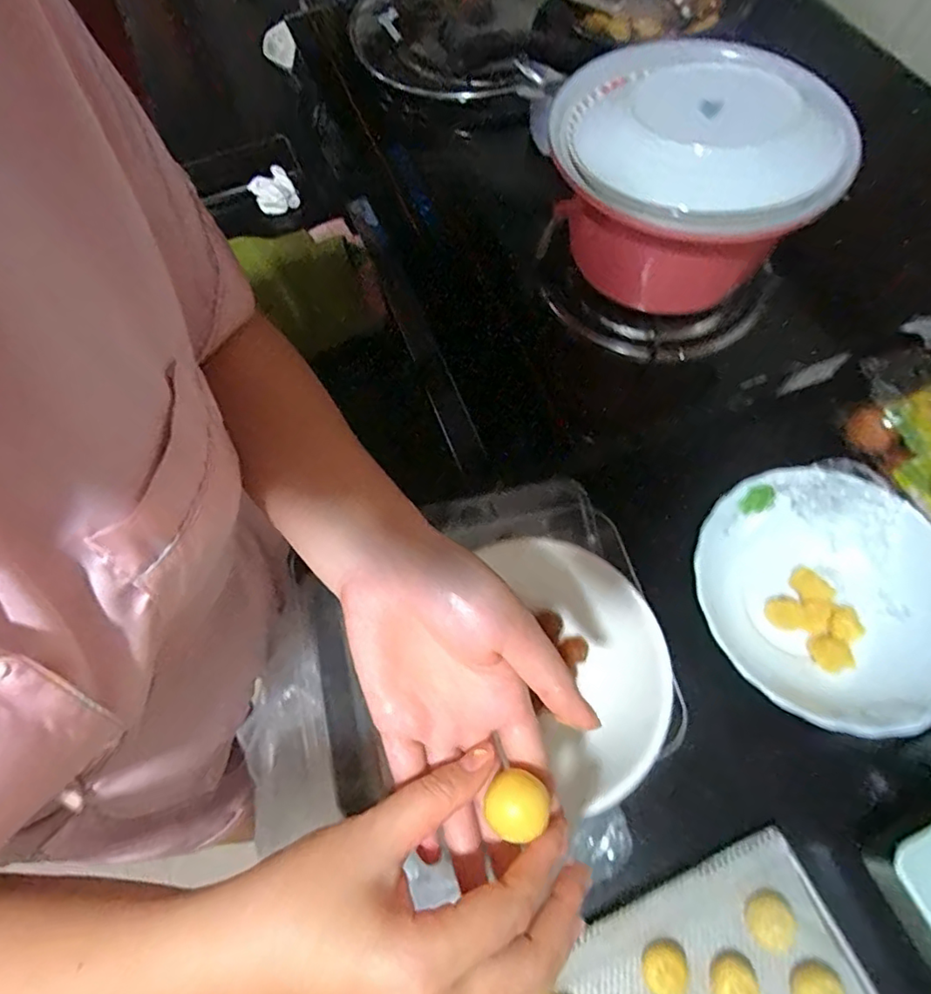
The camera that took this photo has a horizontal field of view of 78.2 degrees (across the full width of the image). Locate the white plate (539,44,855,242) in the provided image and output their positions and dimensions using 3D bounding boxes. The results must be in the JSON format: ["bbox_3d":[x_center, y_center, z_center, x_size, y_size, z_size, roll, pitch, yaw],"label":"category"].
[{"bbox_3d":[0.158,-0.254,0.392,0.200,0.043,0.192,-1,66,2],"label":"white plate"}]

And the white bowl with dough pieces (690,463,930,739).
[{"bbox_3d":[0.277,0.079,0.448,0.198,0.061,0.190,-1,66,2],"label":"white bowl with dough pieces"}]

